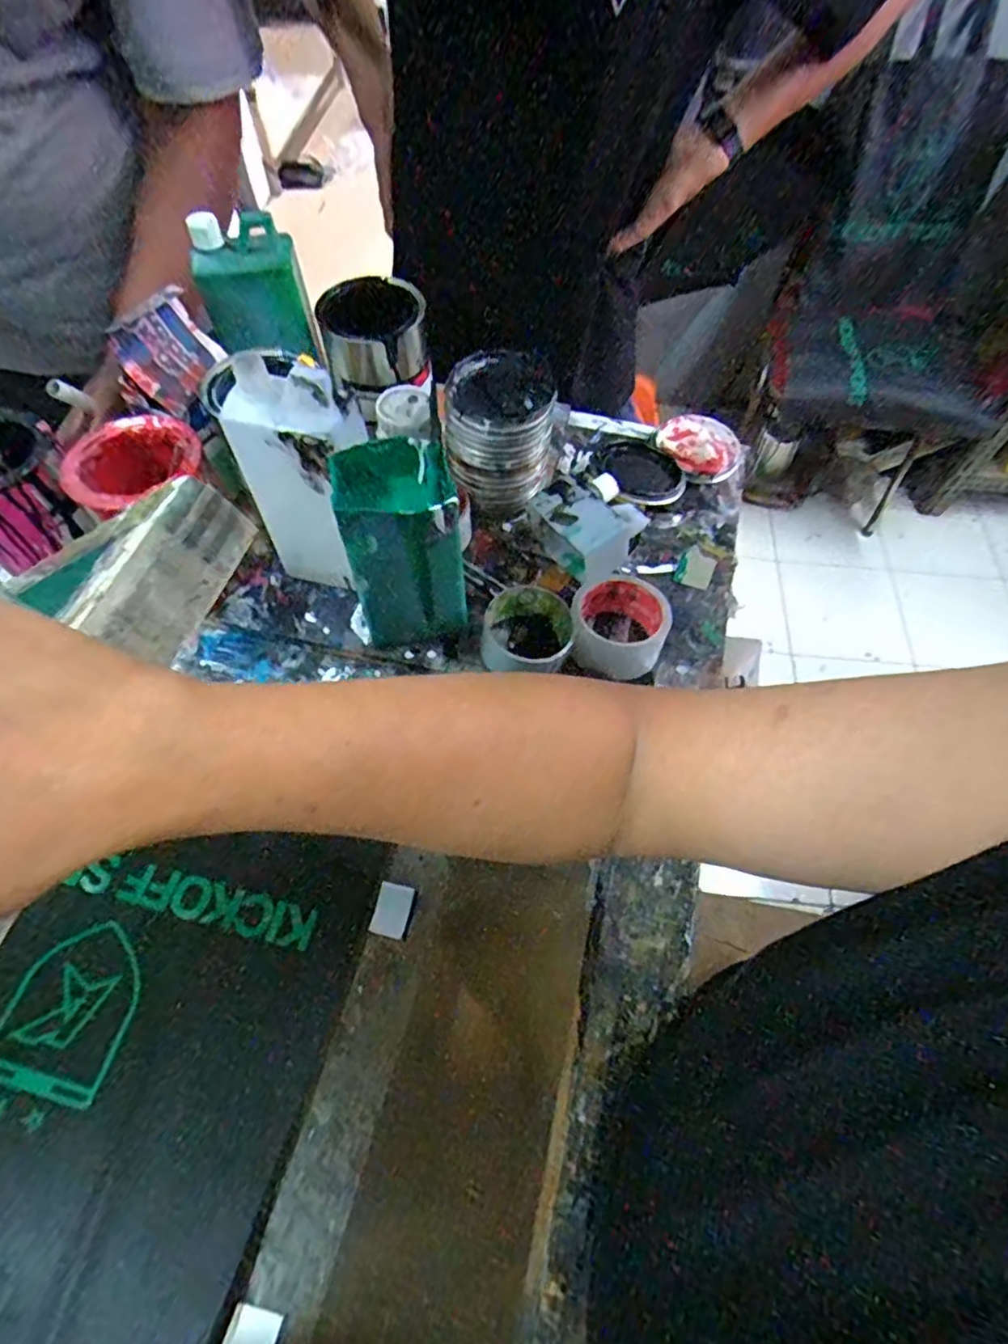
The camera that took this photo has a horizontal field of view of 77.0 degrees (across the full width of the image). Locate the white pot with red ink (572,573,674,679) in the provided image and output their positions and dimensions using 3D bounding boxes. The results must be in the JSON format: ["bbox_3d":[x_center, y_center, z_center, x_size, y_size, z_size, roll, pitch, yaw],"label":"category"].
[{"bbox_3d":[0.112,-0.051,0.611,0.089,0.054,0.096,1,59,-1],"label":"white pot with red ink"}]

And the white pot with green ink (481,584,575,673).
[{"bbox_3d":[0.023,-0.037,0.586,0.078,0.056,0.078,1,59,-1],"label":"white pot with green ink"}]

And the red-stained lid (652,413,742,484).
[{"bbox_3d":[0.235,-0.268,0.748,0.094,0.019,0.097,1,59,-1],"label":"red-stained lid"}]

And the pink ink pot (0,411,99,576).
[{"bbox_3d":[-0.447,-0.167,0.576,0.105,0.101,0.090,-32,65,-19],"label":"pink ink pot"}]

